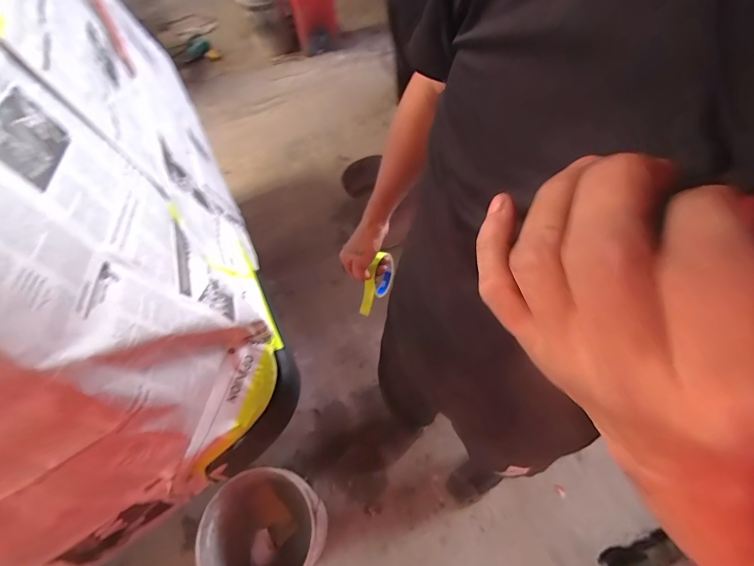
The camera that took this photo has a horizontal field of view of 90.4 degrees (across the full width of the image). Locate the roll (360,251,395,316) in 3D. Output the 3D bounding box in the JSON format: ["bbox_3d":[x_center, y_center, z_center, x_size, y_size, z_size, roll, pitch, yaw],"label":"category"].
[{"bbox_3d":[0.000,0.001,0.722,0.024,0.104,0.129,22,62,17],"label":"roll"}]

